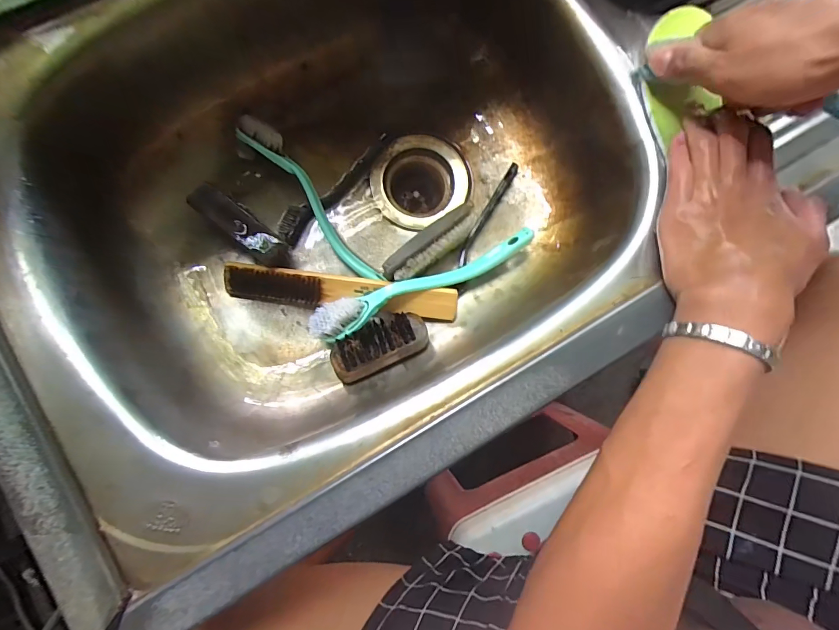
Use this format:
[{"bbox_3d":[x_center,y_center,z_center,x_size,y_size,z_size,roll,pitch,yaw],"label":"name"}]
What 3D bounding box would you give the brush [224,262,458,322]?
[{"bbox_3d":[-0.077,-0.022,0.408,0.230,0.033,0.035,6,83,-4],"label":"brush"}]

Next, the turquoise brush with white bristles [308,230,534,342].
[{"bbox_3d":[0.003,-0.031,0.407,0.235,0.045,0.040,-25,86,-7],"label":"turquoise brush with white bristles"}]

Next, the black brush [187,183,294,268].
[{"bbox_3d":[-0.172,-0.086,0.392,0.103,0.039,0.031,40,82,1],"label":"black brush"}]

